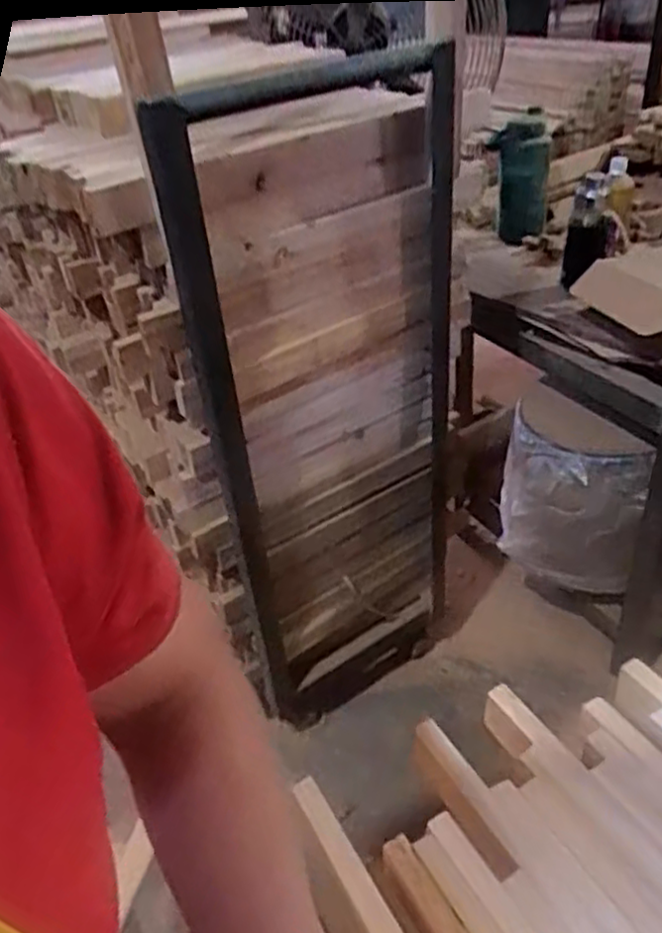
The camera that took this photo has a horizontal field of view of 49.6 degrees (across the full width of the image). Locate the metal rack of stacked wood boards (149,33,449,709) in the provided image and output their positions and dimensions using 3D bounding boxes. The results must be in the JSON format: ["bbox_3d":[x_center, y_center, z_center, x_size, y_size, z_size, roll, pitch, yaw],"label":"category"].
[{"bbox_3d":[0.013,0.025,1.195,0.429,1.174,0.102,-25,42,-24],"label":"metal rack of stacked wood boards"}]

